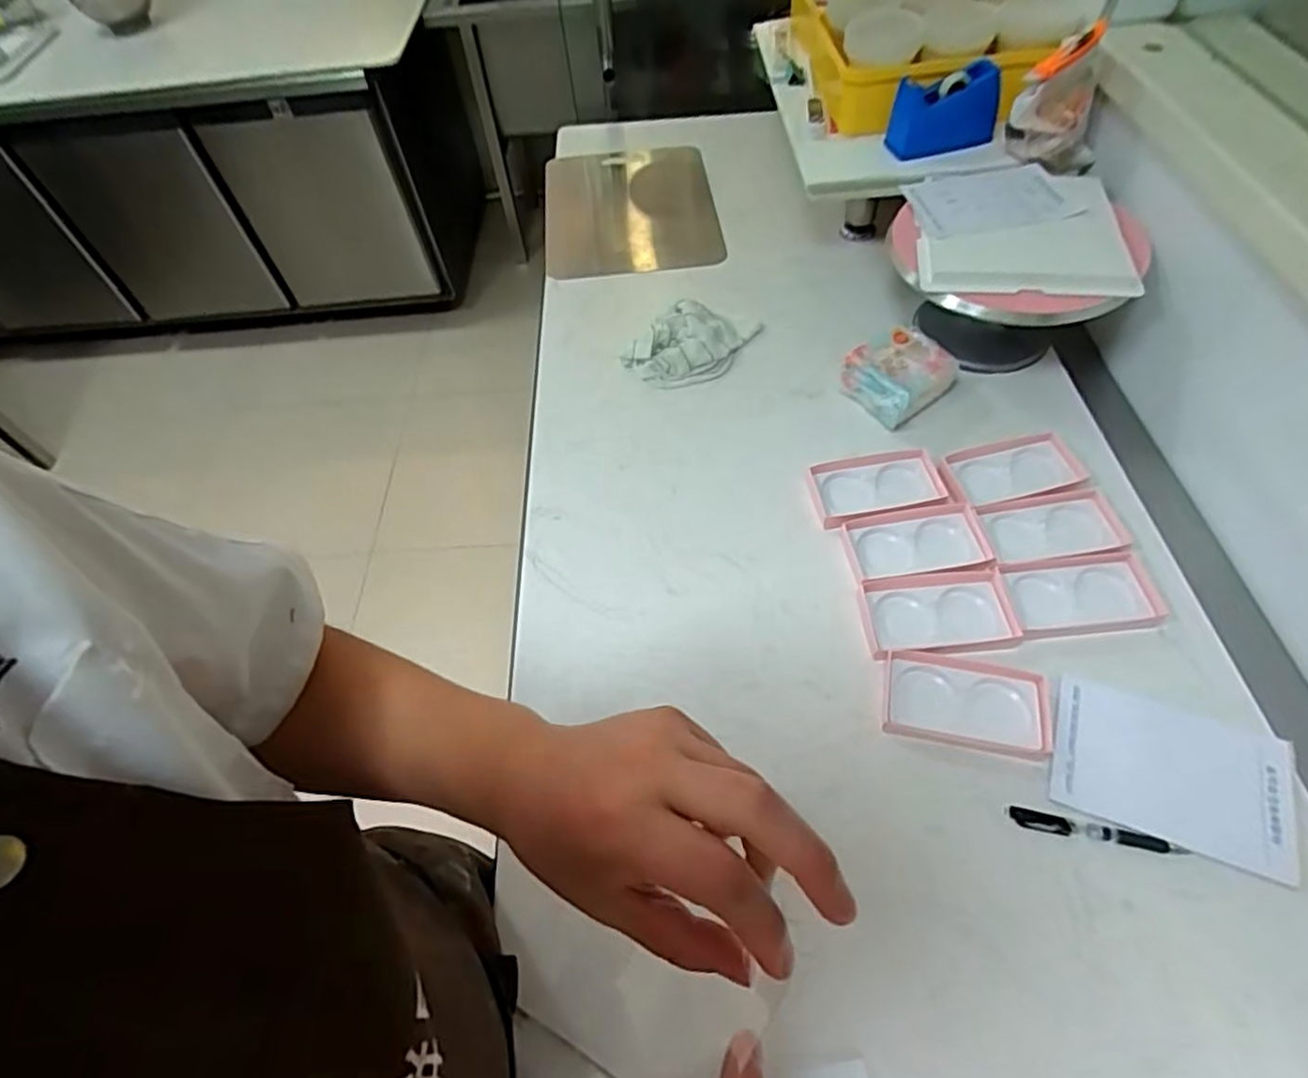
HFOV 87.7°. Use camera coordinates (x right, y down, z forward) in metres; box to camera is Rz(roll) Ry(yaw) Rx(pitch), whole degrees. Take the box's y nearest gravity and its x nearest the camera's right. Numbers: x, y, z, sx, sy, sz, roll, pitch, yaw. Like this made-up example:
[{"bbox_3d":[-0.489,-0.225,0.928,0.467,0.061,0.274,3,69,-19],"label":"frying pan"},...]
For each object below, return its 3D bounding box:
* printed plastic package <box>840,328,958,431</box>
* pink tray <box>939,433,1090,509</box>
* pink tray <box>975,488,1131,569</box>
[{"bbox_3d":[0.319,-0.220,0.891,0.125,0.043,0.107,-33,59,-16],"label":"printed plastic package"},{"bbox_3d":[0.431,-0.080,0.808,0.157,0.021,0.084,-11,55,-2],"label":"pink tray"},{"bbox_3d":[0.442,-0.013,0.760,0.136,0.029,0.076,-7,55,1],"label":"pink tray"}]

